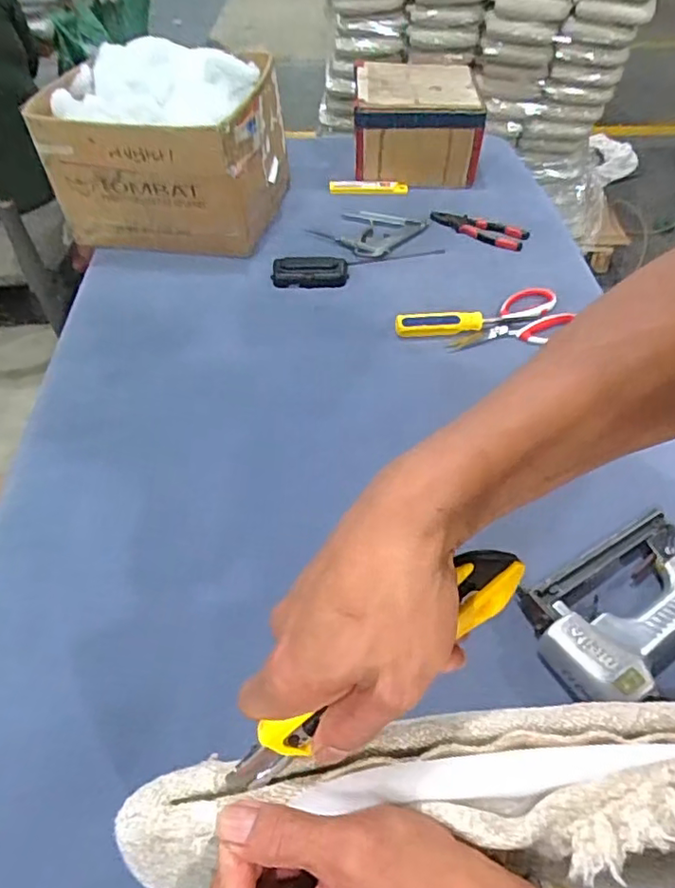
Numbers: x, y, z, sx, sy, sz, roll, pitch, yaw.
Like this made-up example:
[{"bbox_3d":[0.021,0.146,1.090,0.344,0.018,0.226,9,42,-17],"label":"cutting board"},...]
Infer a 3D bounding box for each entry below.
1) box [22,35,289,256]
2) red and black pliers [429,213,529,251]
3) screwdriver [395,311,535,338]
[{"bbox_3d":[-0.255,-0.441,0.883,0.293,0.227,0.217,12,51,9],"label":"box"},{"bbox_3d":[0.225,-0.344,0.945,0.151,0.017,0.054,20,53,17],"label":"red and black pliers"},{"bbox_3d":[0.168,-0.162,0.784,0.182,0.028,0.021,-7,51,-6],"label":"screwdriver"}]

